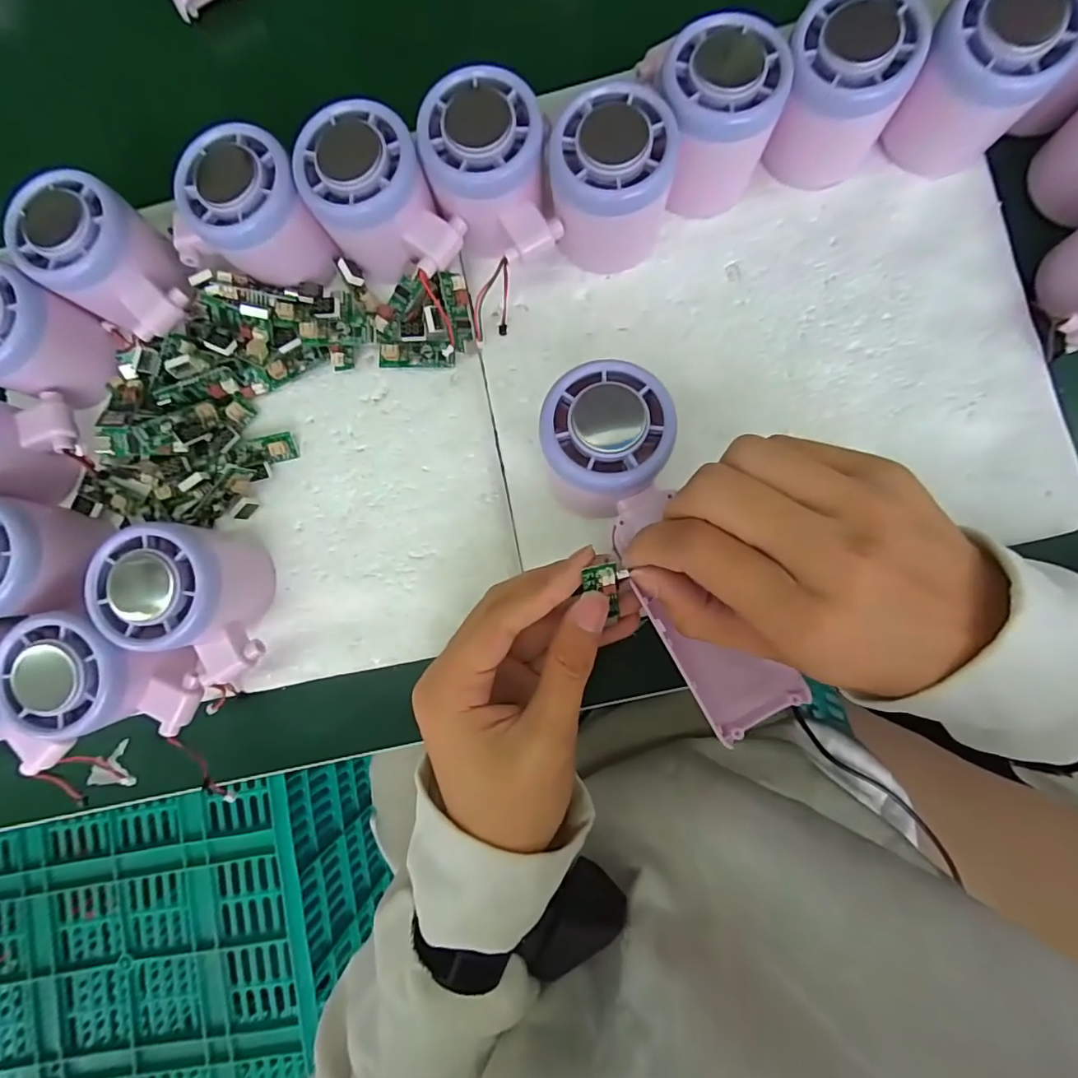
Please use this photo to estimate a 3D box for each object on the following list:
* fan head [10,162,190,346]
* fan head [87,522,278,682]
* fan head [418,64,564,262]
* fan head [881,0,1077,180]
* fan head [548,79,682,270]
[{"bbox_3d":[-0.211,-0.138,0.254,0.067,0.041,0.053,30,89,6],"label":"fan head"},{"bbox_3d":[-0.164,0.032,0.245,0.054,0.055,0.074,-9,85,3],"label":"fan head"},{"bbox_3d":[-0.023,-0.168,0.250,0.056,0.057,0.071,-13,85,3],"label":"fan head"},{"bbox_3d":[0.197,-0.207,0.234,0.052,0.060,0.047,31,89,6],"label":"fan head"},{"bbox_3d":[0.034,-0.166,0.247,0.057,0.056,0.054,6,86,4],"label":"fan head"}]

